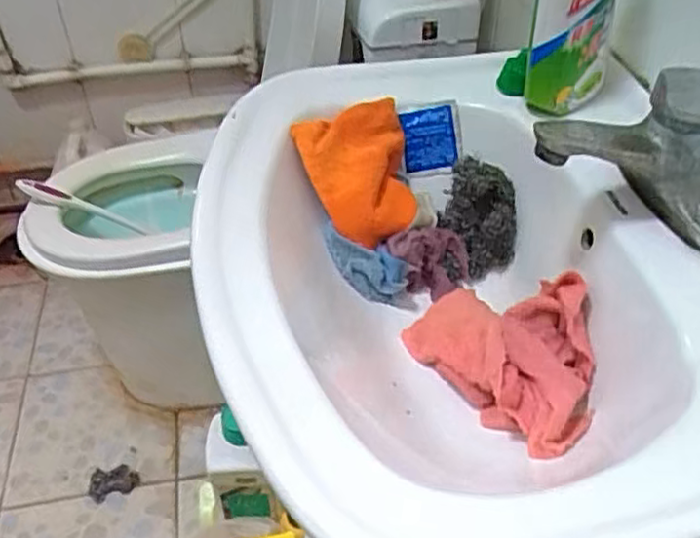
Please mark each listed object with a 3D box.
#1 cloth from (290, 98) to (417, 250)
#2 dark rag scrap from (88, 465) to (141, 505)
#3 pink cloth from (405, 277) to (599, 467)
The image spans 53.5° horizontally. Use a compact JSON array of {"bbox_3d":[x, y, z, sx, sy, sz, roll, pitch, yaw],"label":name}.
[{"bbox_3d":[0.018,-0.087,0.614,0.109,0.032,0.118,-29,92,-36],"label":"cloth"},{"bbox_3d":[-0.420,0.379,1.235,0.087,0.024,0.054,-15,44,-14],"label":"dark rag scrap"},{"bbox_3d":[0.124,0.057,0.534,0.099,0.073,0.166,-26,47,-25],"label":"pink cloth"}]

